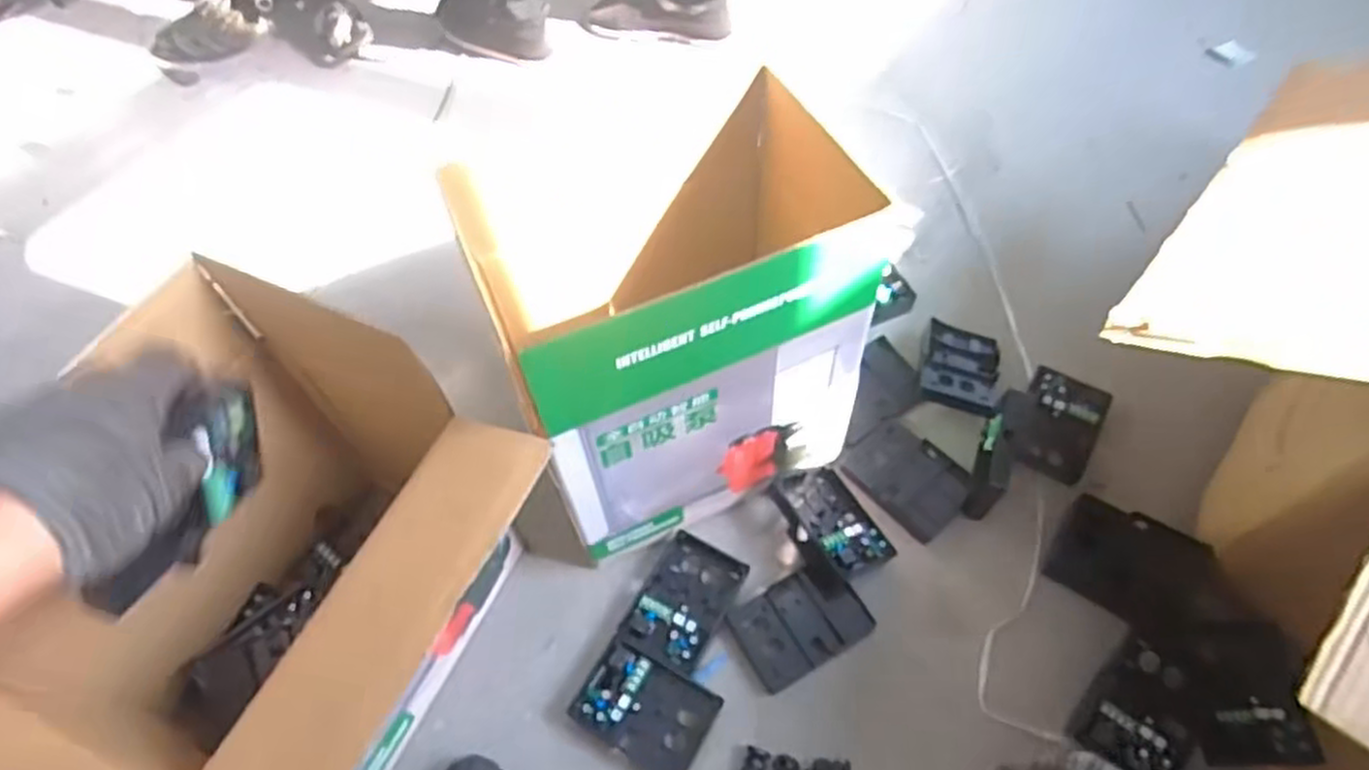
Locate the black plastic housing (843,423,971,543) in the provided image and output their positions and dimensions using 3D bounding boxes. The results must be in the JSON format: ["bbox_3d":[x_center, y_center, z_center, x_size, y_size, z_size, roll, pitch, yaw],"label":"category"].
[{"bbox_3d":[0.241,0.098,0.841,0.093,0.016,0.121,-40,64,-20],"label":"black plastic housing"}]

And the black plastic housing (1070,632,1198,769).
[{"bbox_3d":[0.428,0.298,0.719,0.088,0.024,0.127,34,65,22],"label":"black plastic housing"}]

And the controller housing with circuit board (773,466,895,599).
[{"bbox_3d":[0.152,0.143,0.813,0.091,0.036,0.128,-24,62,-14],"label":"controller housing with circuit board"}]

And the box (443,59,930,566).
[{"bbox_3d":[-0.016,-0.042,0.723,0.317,0.407,0.222,-22,59,-11],"label":"box"}]

